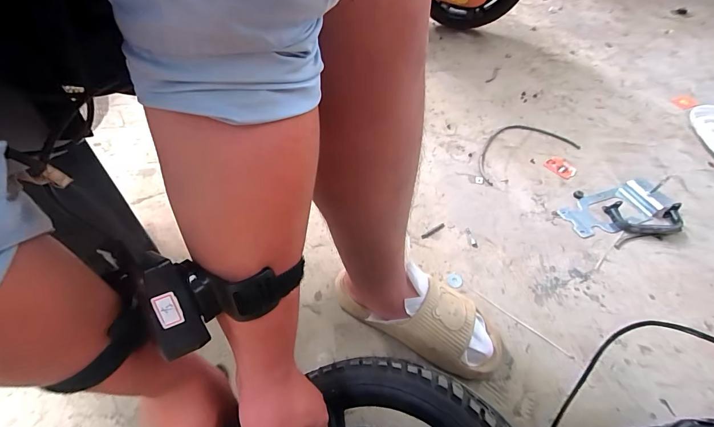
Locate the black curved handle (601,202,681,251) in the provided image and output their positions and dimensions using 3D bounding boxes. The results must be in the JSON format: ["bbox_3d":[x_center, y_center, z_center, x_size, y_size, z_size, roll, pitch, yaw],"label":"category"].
[{"bbox_3d":[0.633,0.012,0.775,0.189,0.038,0.103,-9,52,-14],"label":"black curved handle"}]

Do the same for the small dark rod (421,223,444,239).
[{"bbox_3d":[0.161,0.038,0.733,0.066,0.006,0.011,-25,57,-25],"label":"small dark rod"}]

